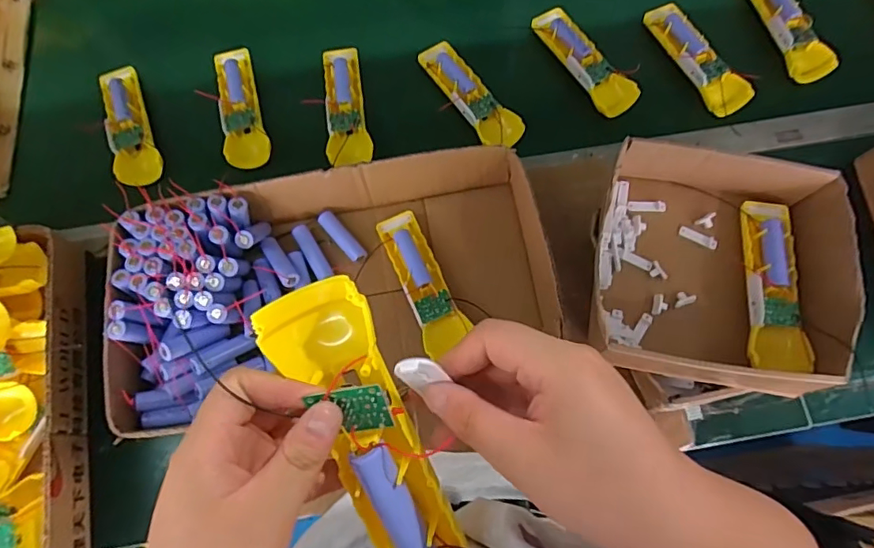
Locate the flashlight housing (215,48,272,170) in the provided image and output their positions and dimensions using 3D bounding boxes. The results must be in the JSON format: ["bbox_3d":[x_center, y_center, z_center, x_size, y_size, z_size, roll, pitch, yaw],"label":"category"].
[{"bbox_3d":[-0.233,-0.204,0.621,0.048,0.024,0.167,-12,72,-3],"label":"flashlight housing"}]

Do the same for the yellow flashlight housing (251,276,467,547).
[{"bbox_3d":[-0.030,0.083,0.242,0.046,0.035,0.164,-24,98,-7],"label":"yellow flashlight housing"}]

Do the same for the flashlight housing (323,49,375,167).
[{"bbox_3d":[-0.107,-0.201,0.615,0.049,0.017,0.166,-7,72,-2],"label":"flashlight housing"}]

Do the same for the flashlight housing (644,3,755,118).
[{"bbox_3d":[0.317,-0.265,0.631,0.054,0.023,0.166,-23,73,-7],"label":"flashlight housing"}]

